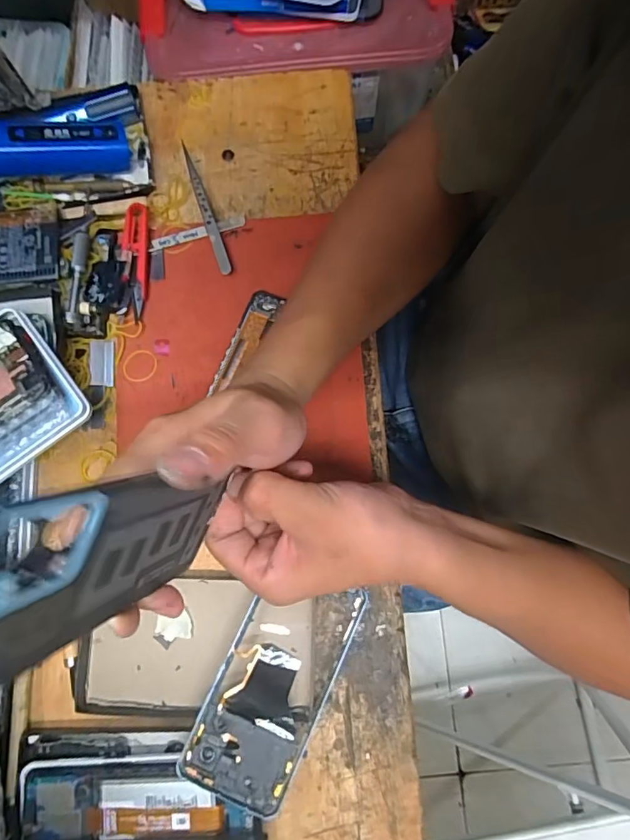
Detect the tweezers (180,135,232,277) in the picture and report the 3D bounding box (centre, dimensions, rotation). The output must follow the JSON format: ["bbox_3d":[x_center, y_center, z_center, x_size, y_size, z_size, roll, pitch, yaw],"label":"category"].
[{"bbox_3d":[-0.097,-0.189,0.441,0.010,0.012,0.138,-19,80,-4],"label":"tweezers"}]

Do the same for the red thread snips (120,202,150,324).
[{"bbox_3d":[-0.154,-0.136,0.427,0.022,0.013,0.099,-4,79,-1],"label":"red thread snips"}]

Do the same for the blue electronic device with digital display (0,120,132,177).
[{"bbox_3d":[-0.225,-0.229,0.416,0.133,0.038,0.036,-14,79,-22],"label":"blue electronic device with digital display"}]

